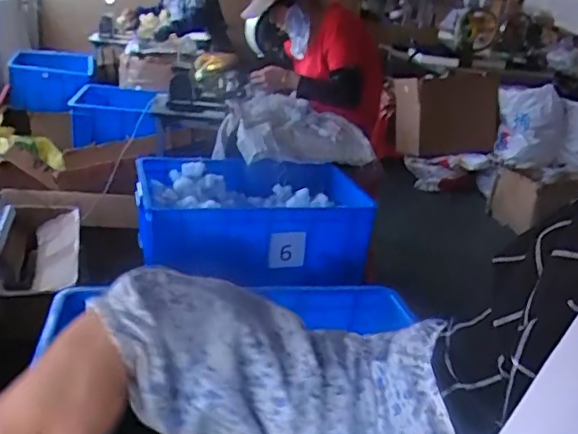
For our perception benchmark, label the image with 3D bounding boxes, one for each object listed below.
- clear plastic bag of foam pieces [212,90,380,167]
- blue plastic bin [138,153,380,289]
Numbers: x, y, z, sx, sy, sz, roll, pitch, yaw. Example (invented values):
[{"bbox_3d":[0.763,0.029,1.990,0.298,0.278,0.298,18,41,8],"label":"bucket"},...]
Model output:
[{"bbox_3d":[0.015,-0.290,1.923,0.487,0.182,0.314,-4,24,-25],"label":"clear plastic bag of foam pieces"},{"bbox_3d":[-0.100,0.012,1.647,0.654,0.234,0.381,-2,24,-22],"label":"blue plastic bin"}]

